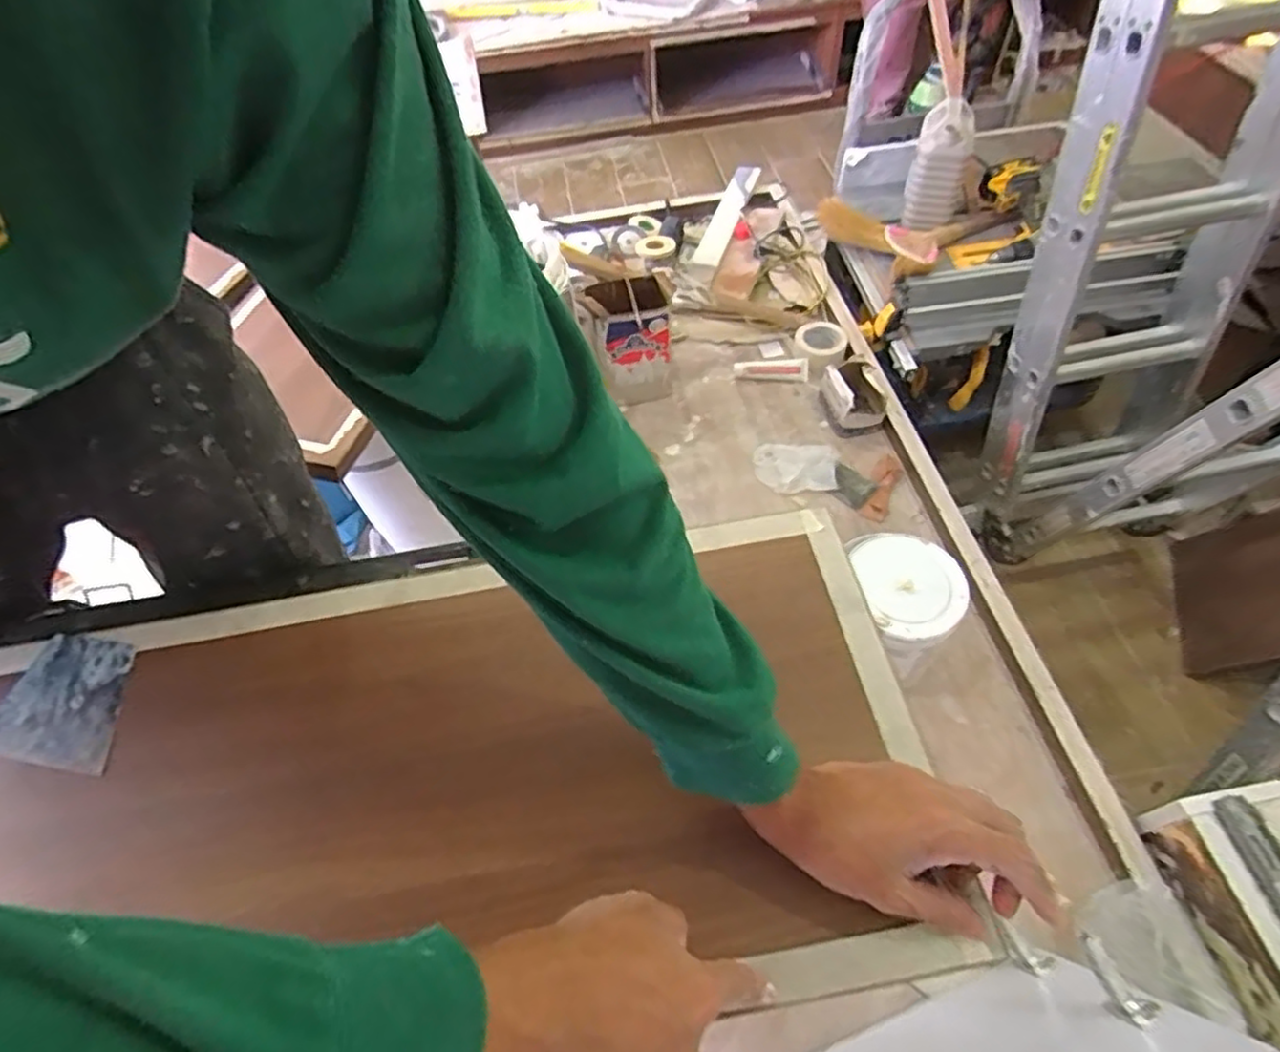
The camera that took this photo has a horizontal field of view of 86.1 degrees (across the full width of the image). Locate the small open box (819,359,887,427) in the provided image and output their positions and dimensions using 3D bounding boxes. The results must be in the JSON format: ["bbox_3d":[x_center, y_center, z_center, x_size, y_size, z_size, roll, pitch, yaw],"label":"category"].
[{"bbox_3d":[0.417,-0.261,1.337,0.100,0.058,0.141,-13,55,-4],"label":"small open box"}]

